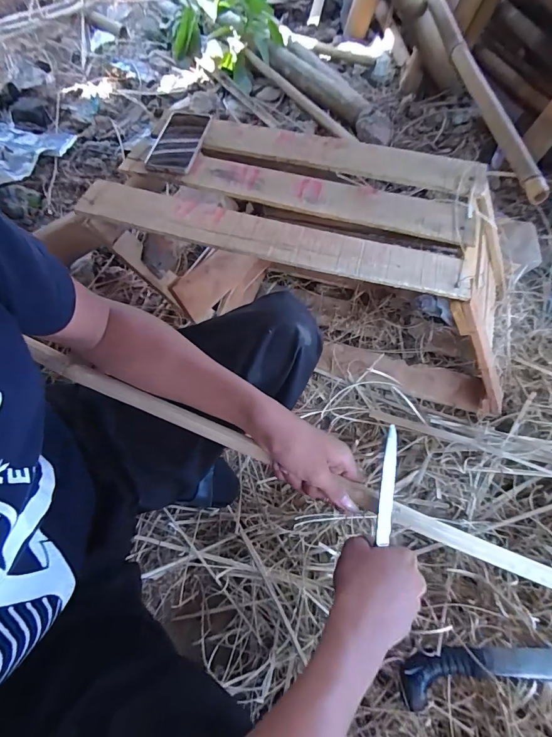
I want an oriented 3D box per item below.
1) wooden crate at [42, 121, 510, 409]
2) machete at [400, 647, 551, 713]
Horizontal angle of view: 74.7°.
[{"bbox_3d":[0.097,-0.206,0.714,0.774,0.318,0.311,16,65,2],"label":"wooden crate"},{"bbox_3d":[0.360,0.420,0.503,0.367,0.044,0.063,-2,66,-7],"label":"machete"}]

